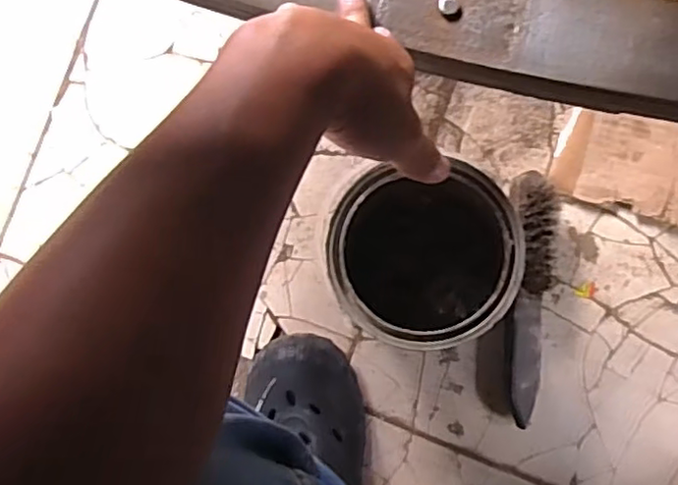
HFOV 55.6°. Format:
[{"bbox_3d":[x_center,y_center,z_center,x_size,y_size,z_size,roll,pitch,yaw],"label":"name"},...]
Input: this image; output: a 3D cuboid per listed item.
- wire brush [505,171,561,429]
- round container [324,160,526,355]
[{"bbox_3d":[0.186,0.051,0.610,0.046,0.044,0.234,3,87,7],"label":"wire brush"},{"bbox_3d":[0.075,0.015,0.572,0.147,0.153,0.142,-10,85,7],"label":"round container"}]

